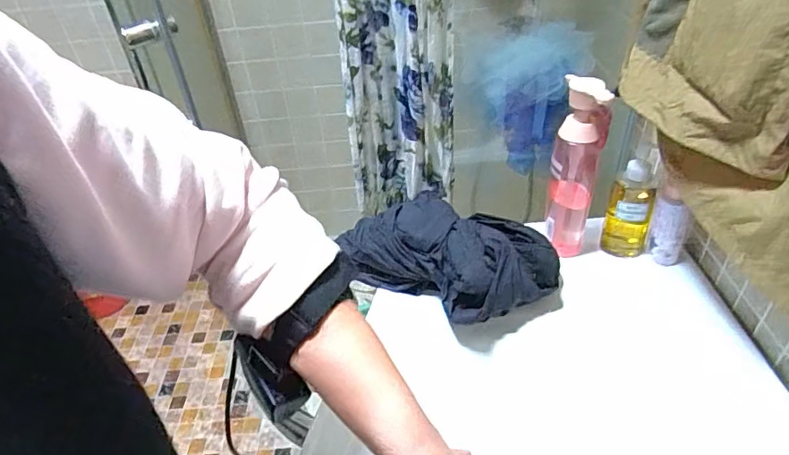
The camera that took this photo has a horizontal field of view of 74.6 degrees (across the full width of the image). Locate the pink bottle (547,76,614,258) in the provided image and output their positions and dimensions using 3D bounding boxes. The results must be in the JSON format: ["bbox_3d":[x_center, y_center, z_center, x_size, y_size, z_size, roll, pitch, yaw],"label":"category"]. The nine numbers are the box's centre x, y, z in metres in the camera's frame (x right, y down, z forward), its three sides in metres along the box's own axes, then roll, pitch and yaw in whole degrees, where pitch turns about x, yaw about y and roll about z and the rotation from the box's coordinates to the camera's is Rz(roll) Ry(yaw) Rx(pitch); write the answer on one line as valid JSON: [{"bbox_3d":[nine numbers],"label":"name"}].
[{"bbox_3d":[0.227,-0.071,0.652,0.057,0.229,0.059,11,42,19],"label":"pink bottle"}]

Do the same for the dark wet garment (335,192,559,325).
[{"bbox_3d":[0.067,0.035,0.648,0.249,0.088,0.139,22,46,29],"label":"dark wet garment"}]

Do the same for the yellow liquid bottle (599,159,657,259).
[{"bbox_3d":[0.311,-0.028,0.680,0.053,0.135,0.058,12,42,20],"label":"yellow liquid bottle"}]

